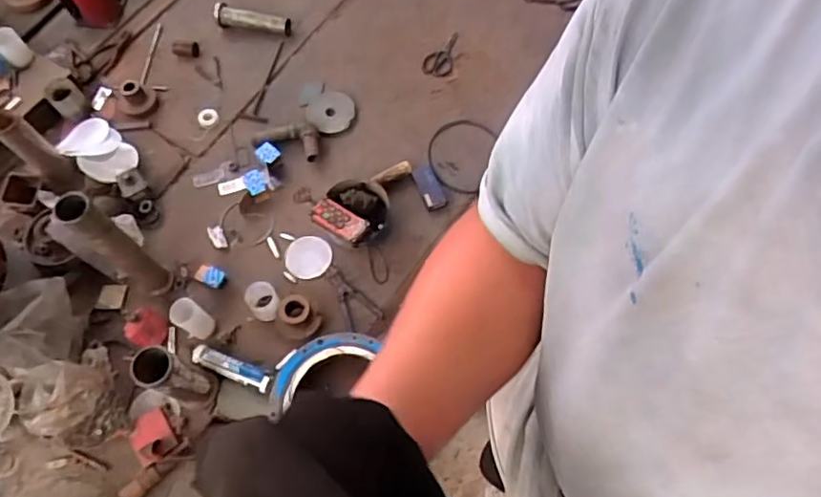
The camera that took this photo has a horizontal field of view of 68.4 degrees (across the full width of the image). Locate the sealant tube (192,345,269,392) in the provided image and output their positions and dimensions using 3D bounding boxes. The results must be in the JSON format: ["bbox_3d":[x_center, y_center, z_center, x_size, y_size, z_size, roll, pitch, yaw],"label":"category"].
[{"bbox_3d":[-0.504,0.330,1.692,0.260,0.046,0.056,21,67,12],"label":"sealant tube"}]

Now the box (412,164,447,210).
[{"bbox_3d":[0.061,-0.201,1.956,0.068,0.021,0.178,-17,65,-6],"label":"box"}]

